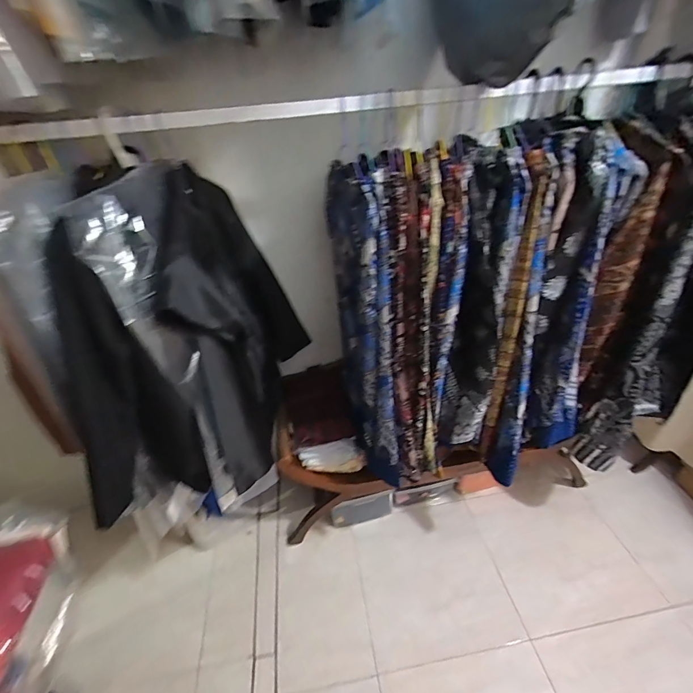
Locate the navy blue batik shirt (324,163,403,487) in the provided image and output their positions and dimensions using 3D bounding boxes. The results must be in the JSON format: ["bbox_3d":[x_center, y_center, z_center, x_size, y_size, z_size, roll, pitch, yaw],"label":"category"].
[{"bbox_3d":[0.047,-0.035,1.028,0.085,0.816,0.414,-10,34,-6],"label":"navy blue batik shirt"}]

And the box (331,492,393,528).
[{"bbox_3d":[0.069,0.689,1.512,0.258,0.064,0.079,-12,34,-9],"label":"box"}]

